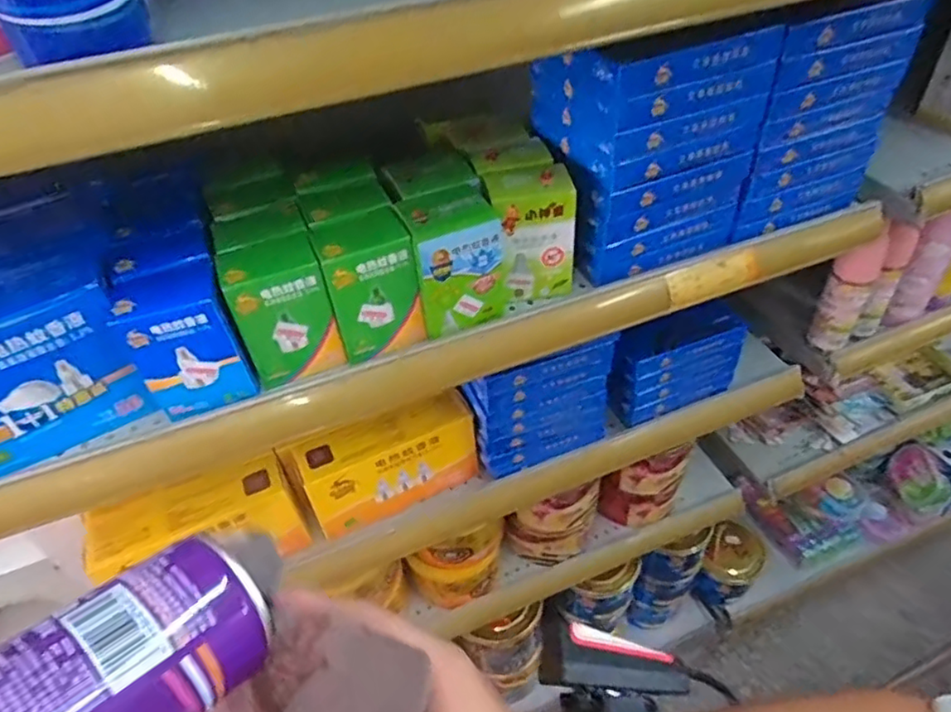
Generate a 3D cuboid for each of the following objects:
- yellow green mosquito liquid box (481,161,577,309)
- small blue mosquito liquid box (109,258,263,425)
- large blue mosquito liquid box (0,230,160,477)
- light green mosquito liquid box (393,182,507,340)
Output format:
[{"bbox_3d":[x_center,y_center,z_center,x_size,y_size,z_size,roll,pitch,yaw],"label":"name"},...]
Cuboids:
[{"bbox_3d":[0.045,-0.100,0.521,0.063,0.103,0.044,-13,47,-8],"label":"yellow green mosquito liquid box"},{"bbox_3d":[-0.206,-0.010,0.453,0.070,0.095,0.048,-19,48,-14],"label":"small blue mosquito liquid box"},{"bbox_3d":[-0.312,-0.008,0.445,0.126,0.121,0.101,-21,48,-15],"label":"large blue mosquito liquid box"},{"bbox_3d":[-0.017,-0.081,0.497,0.073,0.103,0.062,-20,48,-15],"label":"light green mosquito liquid box"}]

